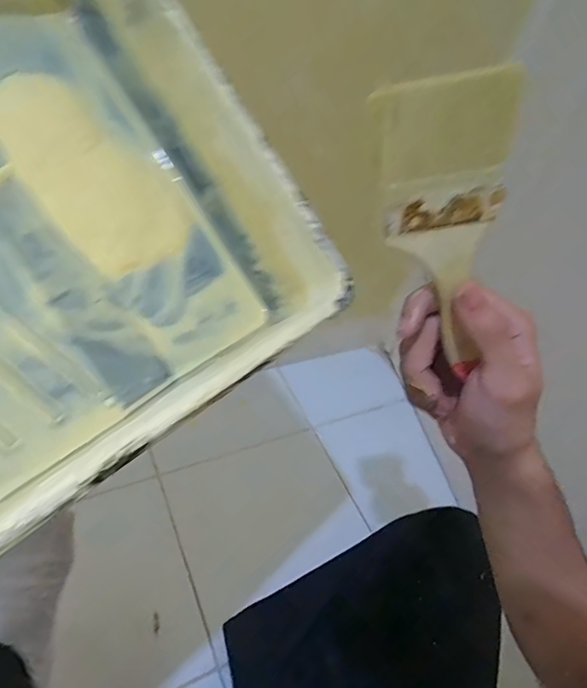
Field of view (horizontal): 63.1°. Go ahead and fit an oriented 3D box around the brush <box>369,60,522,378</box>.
[{"bbox_3d":[0.075,-0.051,0.233,0.059,0.142,0.007,-9,30,1],"label":"brush"}]

